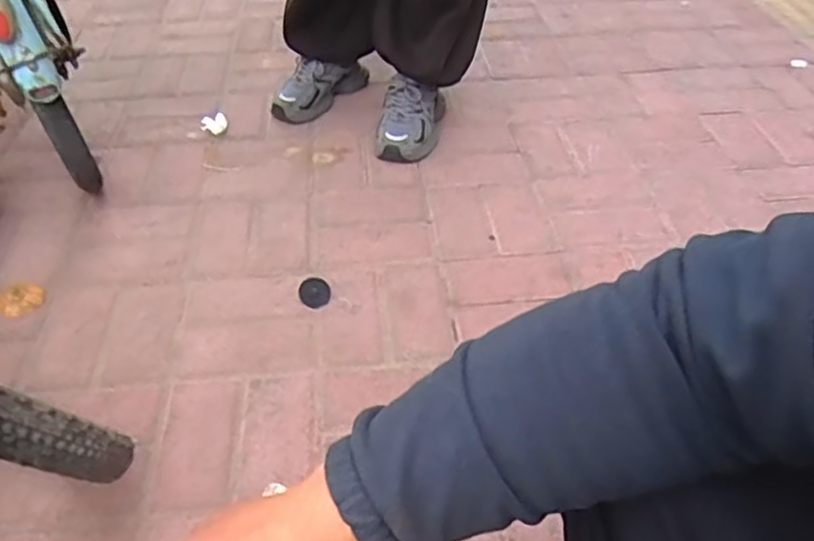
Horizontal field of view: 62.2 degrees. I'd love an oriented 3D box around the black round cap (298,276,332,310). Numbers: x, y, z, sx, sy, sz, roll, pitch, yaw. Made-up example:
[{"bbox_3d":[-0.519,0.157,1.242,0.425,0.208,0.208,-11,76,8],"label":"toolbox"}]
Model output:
[{"bbox_3d":[-0.137,0.033,1.006,0.047,0.024,0.043,1,43,-1],"label":"black round cap"}]

